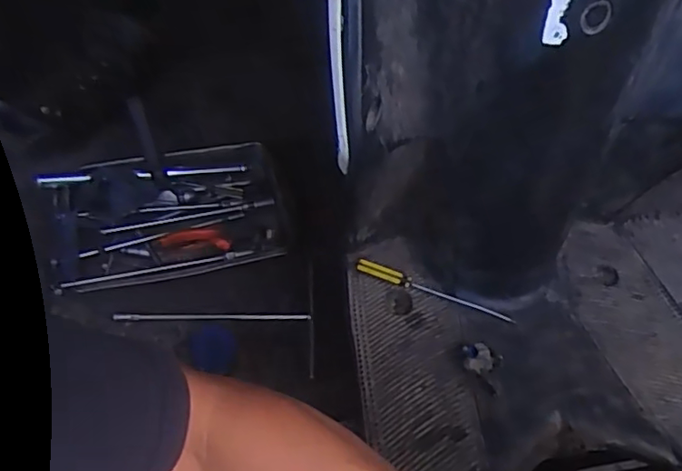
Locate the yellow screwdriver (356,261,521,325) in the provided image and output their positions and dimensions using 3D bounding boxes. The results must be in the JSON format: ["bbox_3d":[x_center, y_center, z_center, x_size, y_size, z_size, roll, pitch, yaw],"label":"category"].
[{"bbox_3d":[0.104,0.065,0.670,0.184,0.014,0.016,23,55,10],"label":"yellow screwdriver"}]

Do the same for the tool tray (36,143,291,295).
[{"bbox_3d":[-0.280,-0.042,0.966,0.382,0.061,0.249,-12,56,-14],"label":"tool tray"}]

